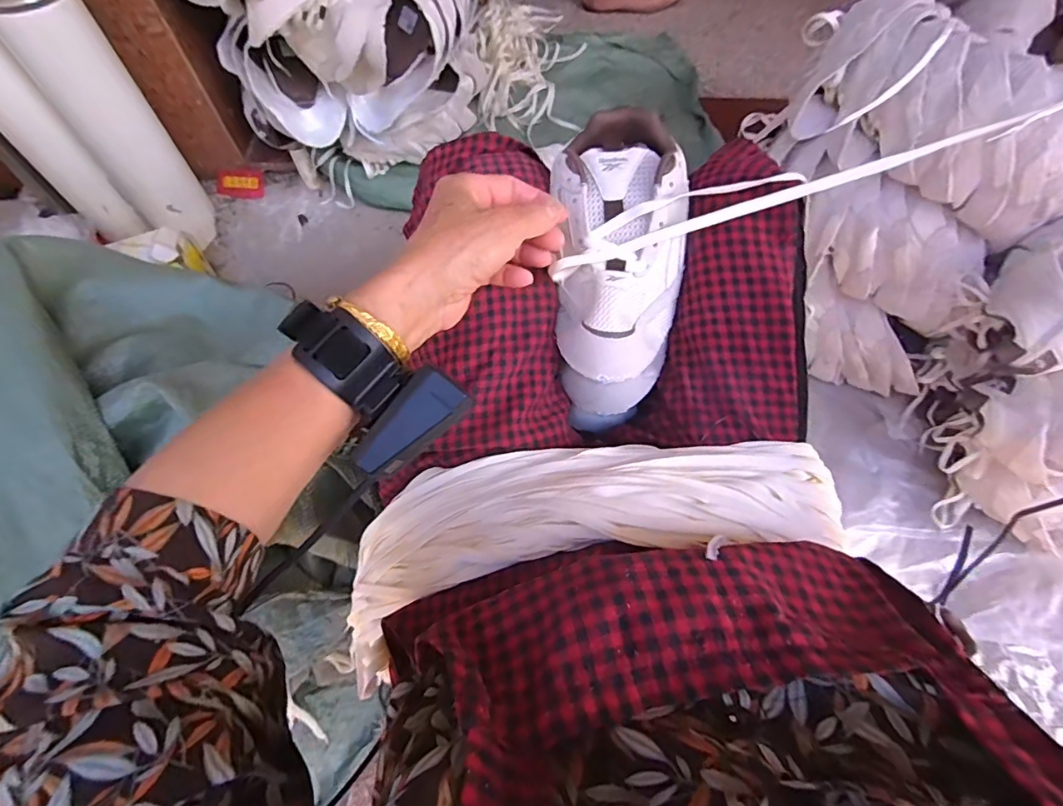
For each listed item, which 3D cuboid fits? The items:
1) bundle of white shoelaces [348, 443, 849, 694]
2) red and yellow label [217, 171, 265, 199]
[{"bbox_3d":[0.041,0.085,0.370,0.376,0.106,0.125,-14,65,-9],"label":"bundle of white shoelaces"},{"bbox_3d":[-0.558,-0.421,0.948,0.086,0.008,0.050,3,91,-4],"label":"red and yellow label"}]

